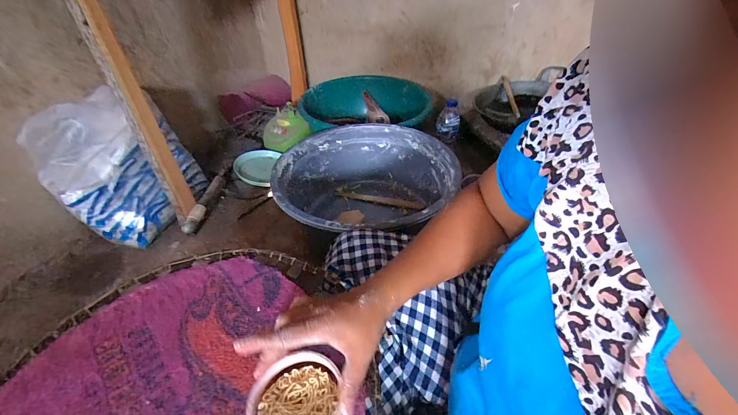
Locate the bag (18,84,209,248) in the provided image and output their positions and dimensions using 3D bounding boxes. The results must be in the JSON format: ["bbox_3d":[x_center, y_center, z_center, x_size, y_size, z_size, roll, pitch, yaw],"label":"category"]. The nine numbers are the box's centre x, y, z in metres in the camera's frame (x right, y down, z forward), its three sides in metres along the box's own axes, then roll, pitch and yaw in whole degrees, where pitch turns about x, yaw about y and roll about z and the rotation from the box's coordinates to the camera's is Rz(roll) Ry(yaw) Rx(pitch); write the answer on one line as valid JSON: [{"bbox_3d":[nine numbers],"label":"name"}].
[{"bbox_3d":[-0.544,-0.098,0.726,0.101,0.293,0.290,19,44,25],"label":"bag"}]

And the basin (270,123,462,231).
[{"bbox_3d":[-0.005,-0.031,0.758,0.397,0.180,0.402,-2,39,1],"label":"basin"}]

